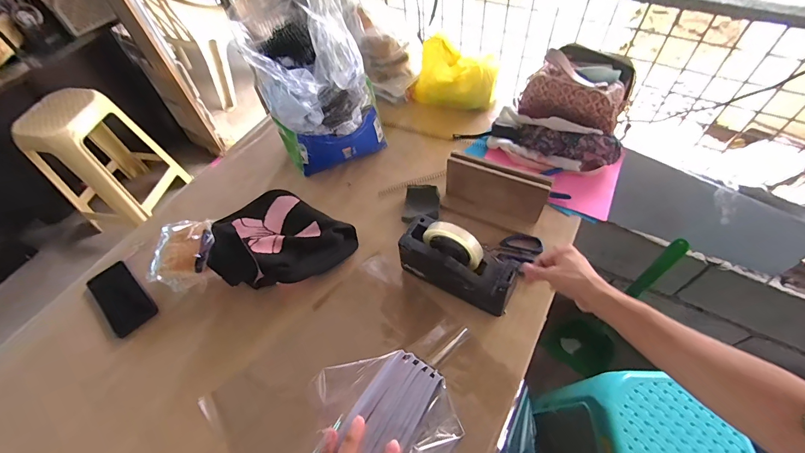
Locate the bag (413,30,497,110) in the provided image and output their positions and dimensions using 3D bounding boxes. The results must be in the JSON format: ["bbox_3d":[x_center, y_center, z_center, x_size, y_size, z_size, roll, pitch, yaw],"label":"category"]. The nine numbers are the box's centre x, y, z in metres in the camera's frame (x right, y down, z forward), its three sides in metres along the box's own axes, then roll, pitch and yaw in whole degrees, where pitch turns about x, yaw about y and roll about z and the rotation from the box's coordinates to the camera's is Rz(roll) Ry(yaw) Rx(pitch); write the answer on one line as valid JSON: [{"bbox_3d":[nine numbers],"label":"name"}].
[{"bbox_3d":[0.141,-0.371,0.874,0.207,0.180,0.122,-13,56,-4],"label":"bag"}]

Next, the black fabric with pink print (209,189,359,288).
[{"bbox_3d":[-0.235,0.029,0.686,0.217,0.132,0.209,-2,55,3],"label":"black fabric with pink print"}]

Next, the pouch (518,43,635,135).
[{"bbox_3d":[0.394,-0.320,0.808,0.208,0.127,0.145,27,62,21],"label":"pouch"}]

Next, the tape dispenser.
[{"bbox_3d":[0.096,0.058,0.620,0.199,0.133,0.082,25,61,20],"label":"tape dispenser"}]

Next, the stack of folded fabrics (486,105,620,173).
[{"bbox_3d":[0.324,-0.184,0.803,0.273,0.072,0.100,28,62,22],"label":"stack of folded fabrics"}]

